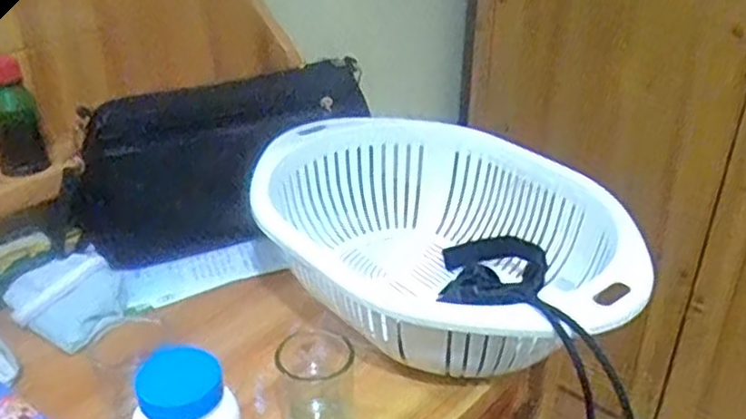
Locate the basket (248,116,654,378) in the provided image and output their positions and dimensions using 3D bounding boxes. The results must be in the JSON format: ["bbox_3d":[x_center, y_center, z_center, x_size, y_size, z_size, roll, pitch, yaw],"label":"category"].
[{"bbox_3d":[0.044,0.032,0.596,0.239,0.103,0.324,-24,39,-38],"label":"basket"}]

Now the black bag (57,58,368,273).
[{"bbox_3d":[-0.143,-0.043,0.694,0.283,0.153,0.048,-10,32,-20],"label":"black bag"}]

